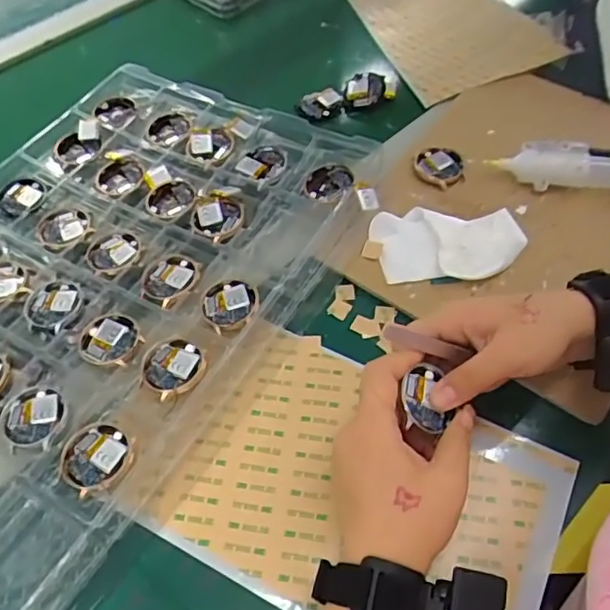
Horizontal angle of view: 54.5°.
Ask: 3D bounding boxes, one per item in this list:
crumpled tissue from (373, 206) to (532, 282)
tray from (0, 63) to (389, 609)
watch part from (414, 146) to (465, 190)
[{"bbox_3d":[0.119,-0.052,0.481,0.120,0.013,0.067,-4,55,-1],"label":"crumpled tissue"},{"bbox_3d":[-0.175,-0.023,0.473,0.317,0.051,0.449,26,60,19],"label":"tray"},{"bbox_3d":[0.122,-0.125,0.535,0.040,0.012,0.043,-1,55,1],"label":"watch part"}]

